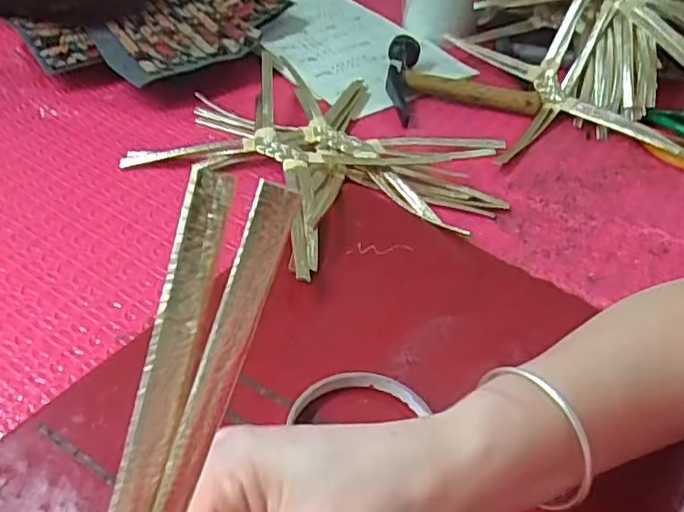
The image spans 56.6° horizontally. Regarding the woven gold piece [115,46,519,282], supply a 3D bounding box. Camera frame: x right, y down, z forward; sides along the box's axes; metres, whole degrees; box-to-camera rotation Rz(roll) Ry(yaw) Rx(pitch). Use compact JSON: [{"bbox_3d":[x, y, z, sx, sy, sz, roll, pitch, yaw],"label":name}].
[{"bbox_3d":[-0.015,-0.096,0.531,0.272,0.022,0.265,3,42,-3],"label":"woven gold piece"}]

